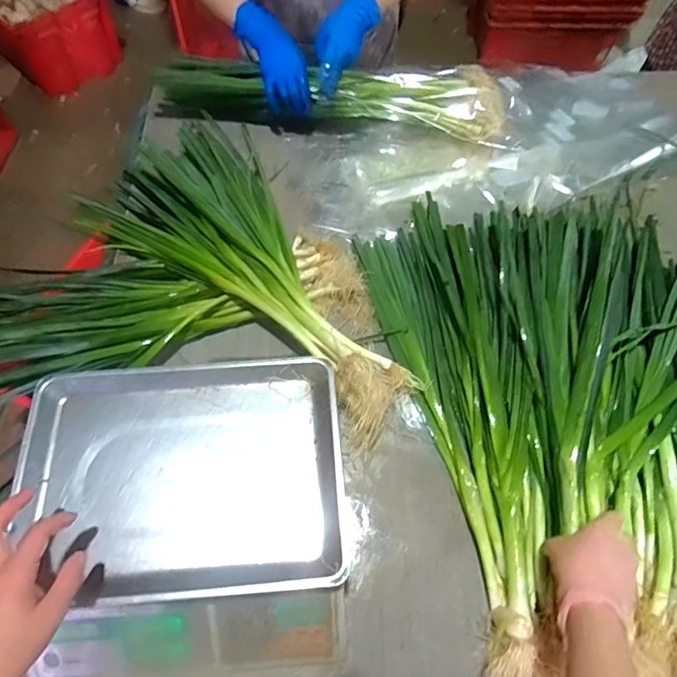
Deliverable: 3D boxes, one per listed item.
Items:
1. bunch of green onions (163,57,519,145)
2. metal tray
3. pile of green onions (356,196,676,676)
[{"bbox_3d":[-0.021,-0.436,0.886,0.621,0.095,0.099,8,63,2],"label":"bunch of green onions"},{"bbox_3d":[-0.164,0.141,0.528,0.327,0.028,0.246,-4,63,-4],"label":"metal tray"},{"bbox_3d":[0.346,0.074,0.644,0.476,0.088,0.696,-10,64,-7],"label":"pile of green onions"}]

